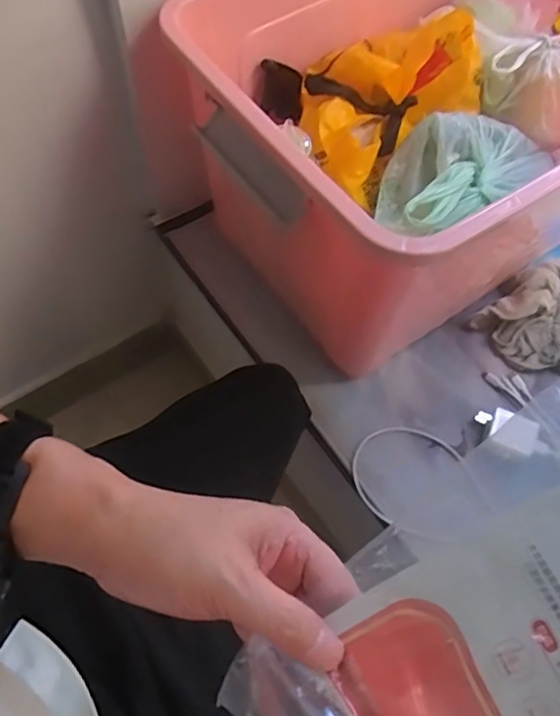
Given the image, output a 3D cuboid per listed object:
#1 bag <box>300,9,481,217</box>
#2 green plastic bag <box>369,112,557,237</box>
[{"bbox_3d":[0.108,-0.299,0.668,0.159,0.097,0.241,39,68,16],"label":"bag"},{"bbox_3d":[0.198,-0.213,0.648,0.227,0.085,0.111,-32,68,-17],"label":"green plastic bag"}]

